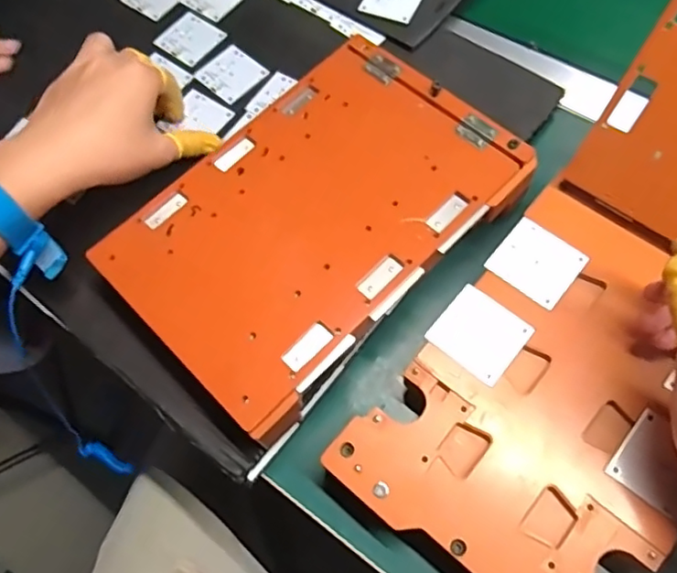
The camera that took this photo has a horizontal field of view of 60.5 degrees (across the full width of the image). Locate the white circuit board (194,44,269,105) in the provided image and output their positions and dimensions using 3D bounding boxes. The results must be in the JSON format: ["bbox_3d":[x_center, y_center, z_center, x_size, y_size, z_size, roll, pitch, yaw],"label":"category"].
[{"bbox_3d":[-0.088,-0.174,0.477,0.047,0.004,0.044,41,79,17],"label":"white circuit board"}]

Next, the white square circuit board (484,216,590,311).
[{"bbox_3d":[0.123,-0.015,0.360,0.048,0.005,0.045,36,73,19],"label":"white square circuit board"}]

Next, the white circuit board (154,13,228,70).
[{"bbox_3d":[-0.127,-0.212,0.498,0.048,0.004,0.047,34,72,18],"label":"white circuit board"}]

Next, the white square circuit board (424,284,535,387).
[{"bbox_3d":[0.084,0.028,0.345,0.049,0.004,0.045,37,73,19],"label":"white square circuit board"}]

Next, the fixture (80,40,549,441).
[{"bbox_3d":[-0.015,-0.045,0.377,0.161,0.038,0.243,41,75,20],"label":"fixture"}]

